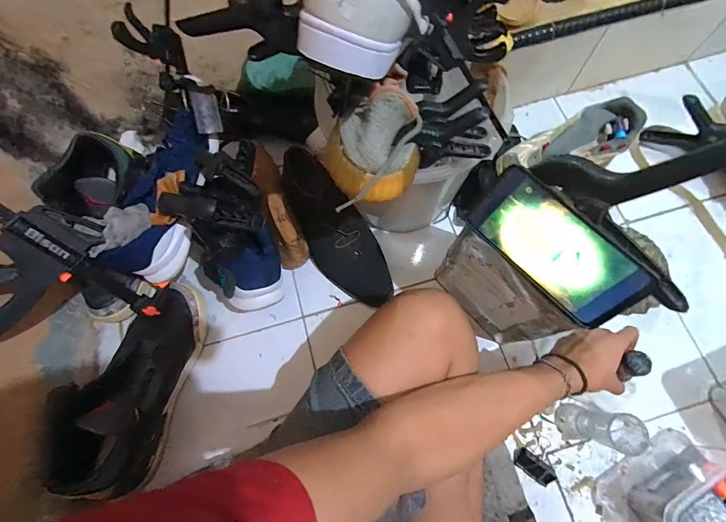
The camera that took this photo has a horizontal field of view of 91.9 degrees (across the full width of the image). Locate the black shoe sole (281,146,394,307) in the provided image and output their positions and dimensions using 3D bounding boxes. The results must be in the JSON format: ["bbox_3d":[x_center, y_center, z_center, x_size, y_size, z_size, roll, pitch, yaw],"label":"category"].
[{"bbox_3d":[-0.053,-0.056,0.606,0.107,0.026,0.283,-33,89,13],"label":"black shoe sole"}]

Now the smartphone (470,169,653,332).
[{"bbox_3d":[0.184,-0.013,0.344,0.164,0.080,0.006,46,36,13],"label":"smartphone"}]

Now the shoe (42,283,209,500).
[{"bbox_3d":[-0.323,0.163,0.514,0.108,0.131,0.269,12,73,5],"label":"shoe"}]

